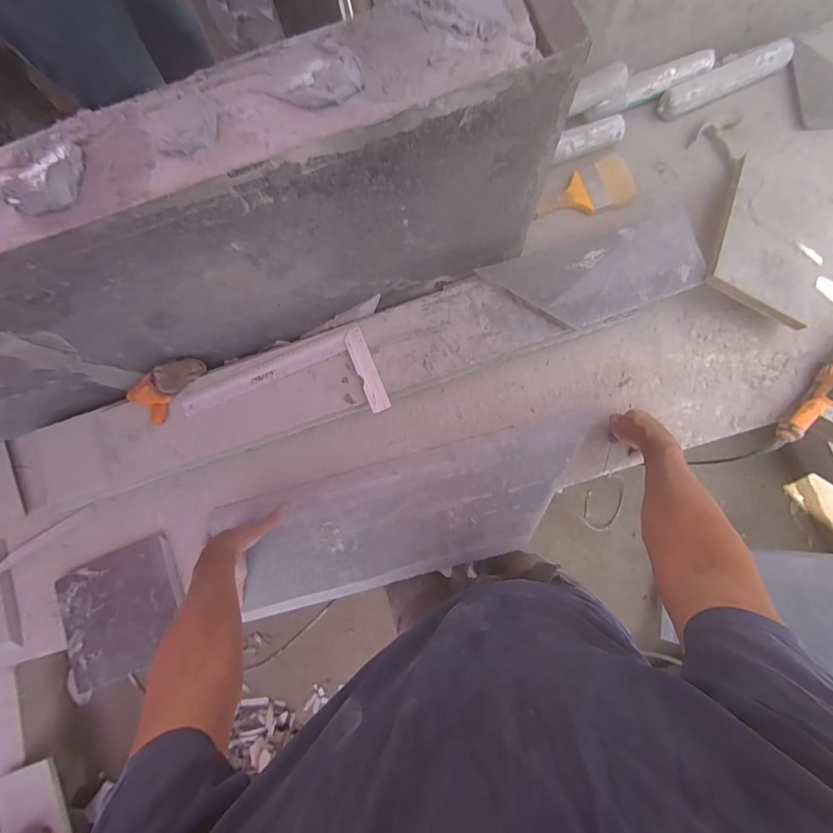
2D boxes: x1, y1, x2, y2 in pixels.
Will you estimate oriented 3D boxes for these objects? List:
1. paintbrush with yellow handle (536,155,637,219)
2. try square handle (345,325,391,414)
[{"bbox_3d":[0.329,-0.447,0.728,0.182,0.028,0.088,-15,82,2],"label":"paintbrush with yellow handle"},{"bbox_3d":[-0.089,-0.083,0.653,0.033,0.010,0.156,-22,81,1],"label":"try square handle"}]

